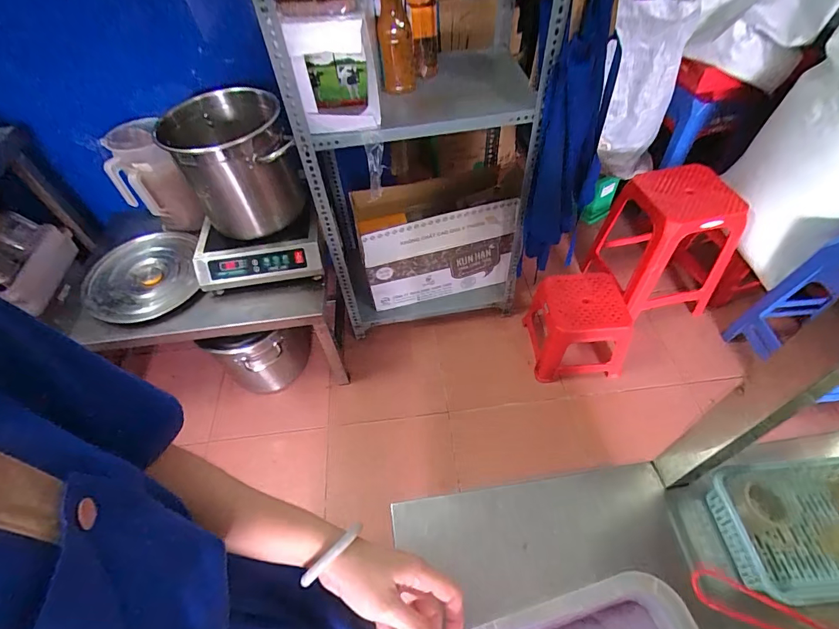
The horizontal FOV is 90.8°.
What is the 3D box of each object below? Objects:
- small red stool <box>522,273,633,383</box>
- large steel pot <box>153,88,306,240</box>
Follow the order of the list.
[{"bbox_3d":[0.517,0.036,1.375,0.258,0.280,0.257,-3,52,3],"label":"small red stool"},{"bbox_3d":[-0.473,-0.417,1.124,0.279,0.290,0.256,-3,52,3],"label":"large steel pot"}]

